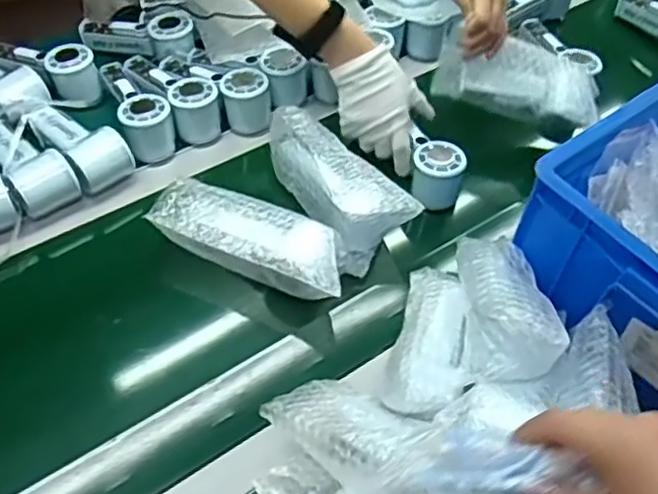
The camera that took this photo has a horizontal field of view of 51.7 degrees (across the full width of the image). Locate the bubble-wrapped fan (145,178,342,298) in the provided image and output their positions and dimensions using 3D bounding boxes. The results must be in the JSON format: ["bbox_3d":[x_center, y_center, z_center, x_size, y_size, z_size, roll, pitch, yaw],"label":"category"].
[{"bbox_3d":[-0.080,0.001,0.696,0.201,0.064,0.073,20,54,10],"label":"bubble-wrapped fan"}]

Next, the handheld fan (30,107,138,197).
[{"bbox_3d":[-0.283,-0.120,0.767,0.065,0.050,0.136,-33,62,-26],"label":"handheld fan"}]

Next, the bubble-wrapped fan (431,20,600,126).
[{"bbox_3d":[0.223,-0.205,0.800,0.189,0.063,0.065,17,53,8],"label":"bubble-wrapped fan"}]

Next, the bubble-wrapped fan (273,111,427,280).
[{"bbox_3d":[0.001,-0.072,0.737,0.085,0.064,0.193,-28,60,-24],"label":"bubble-wrapped fan"}]

